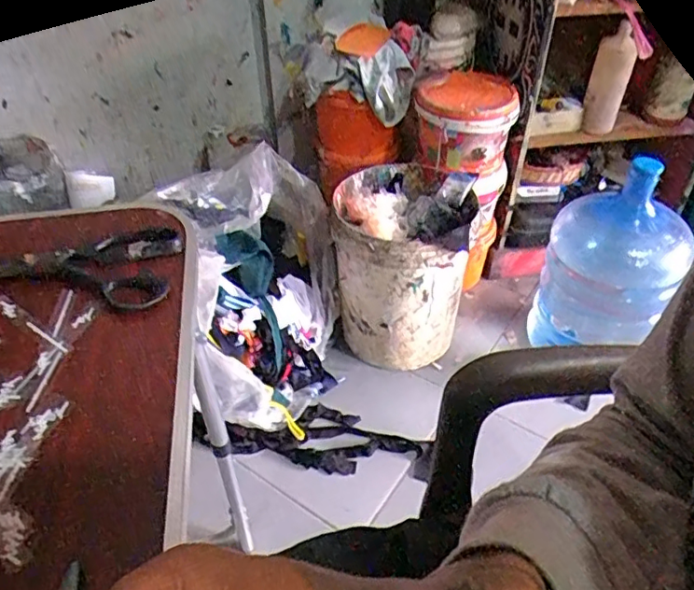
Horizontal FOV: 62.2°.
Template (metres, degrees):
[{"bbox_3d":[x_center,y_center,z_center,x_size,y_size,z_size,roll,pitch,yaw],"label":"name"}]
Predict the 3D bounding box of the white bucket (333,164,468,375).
[{"bbox_3d":[0.103,-0.051,1.285,0.244,0.402,0.276,-7,42,-6],"label":"white bucket"}]

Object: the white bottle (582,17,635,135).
[{"bbox_3d":[0.560,-0.455,1.233,0.073,0.231,0.053,25,48,26],"label":"white bottle"}]

